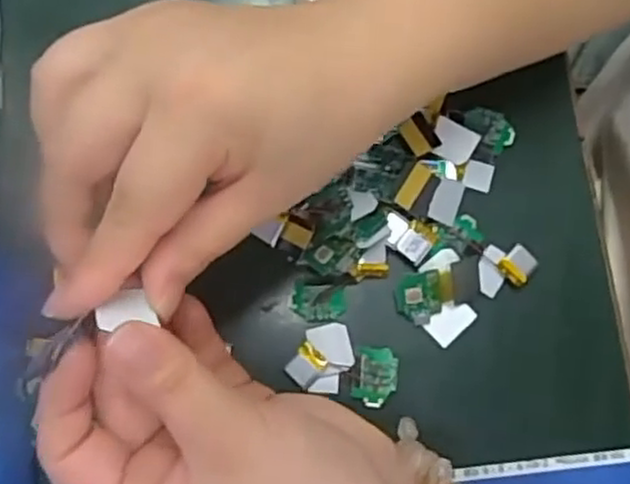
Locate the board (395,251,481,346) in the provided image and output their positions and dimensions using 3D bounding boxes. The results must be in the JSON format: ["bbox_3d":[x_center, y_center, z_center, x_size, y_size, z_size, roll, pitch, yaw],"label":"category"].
[{"bbox_3d":[0.057,0.025,0.326,0.035,0.011,0.035,-36,80,-7],"label":"board"}]

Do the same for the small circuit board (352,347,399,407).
[{"bbox_3d":[0.027,0.059,0.322,0.019,0.004,0.025,6,78,2],"label":"small circuit board"}]

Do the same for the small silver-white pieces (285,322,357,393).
[{"bbox_3d":[0.004,0.051,0.323,0.024,0.004,0.031,29,79,6],"label":"small silver-white pieces"}]

